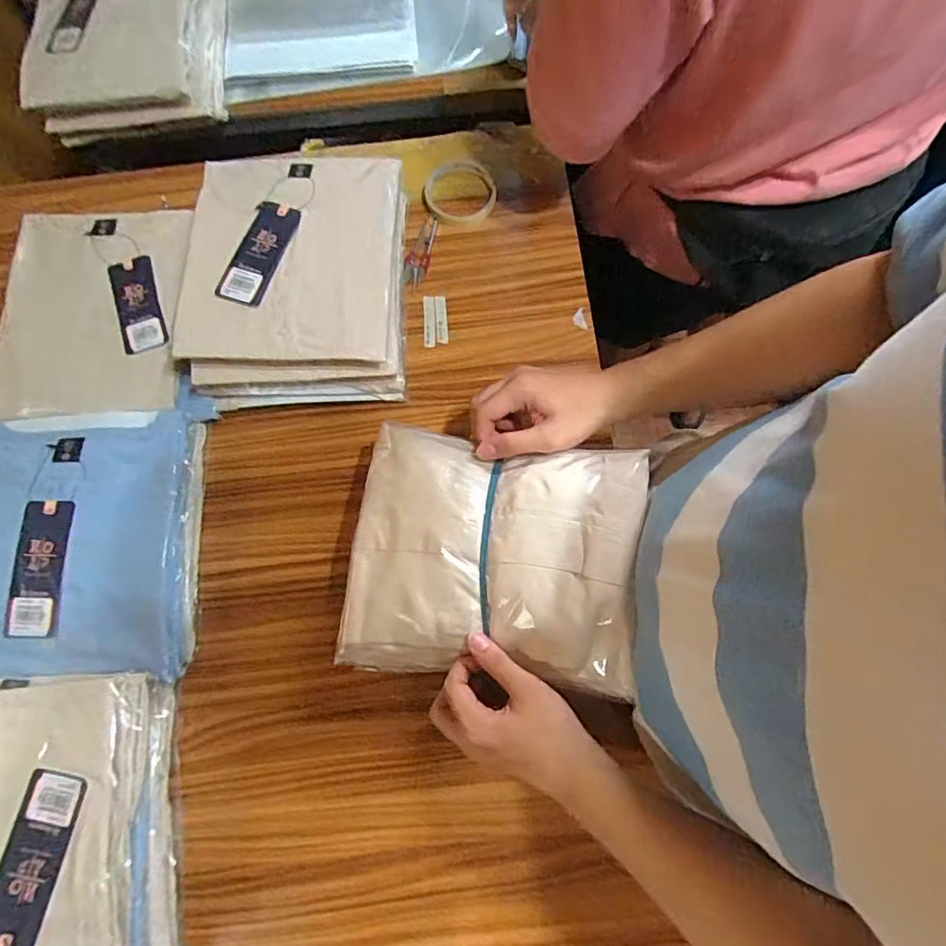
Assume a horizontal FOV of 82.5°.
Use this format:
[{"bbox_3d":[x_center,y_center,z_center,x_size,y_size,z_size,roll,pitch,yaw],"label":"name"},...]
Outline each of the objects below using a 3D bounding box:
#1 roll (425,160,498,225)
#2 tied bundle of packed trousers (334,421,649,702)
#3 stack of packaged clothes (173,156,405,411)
[{"bbox_3d":[-0.014,-0.342,0.655,0.087,0.018,0.081,0,75,2],"label":"roll"},{"bbox_3d":[0.018,0.068,0.466,0.244,0.052,0.208,7,75,4],"label":"tied bundle of packed trousers"},{"bbox_3d":[-0.181,-0.214,0.588,0.214,0.095,0.264,-2,74,1],"label":"stack of packaged clothes"}]

